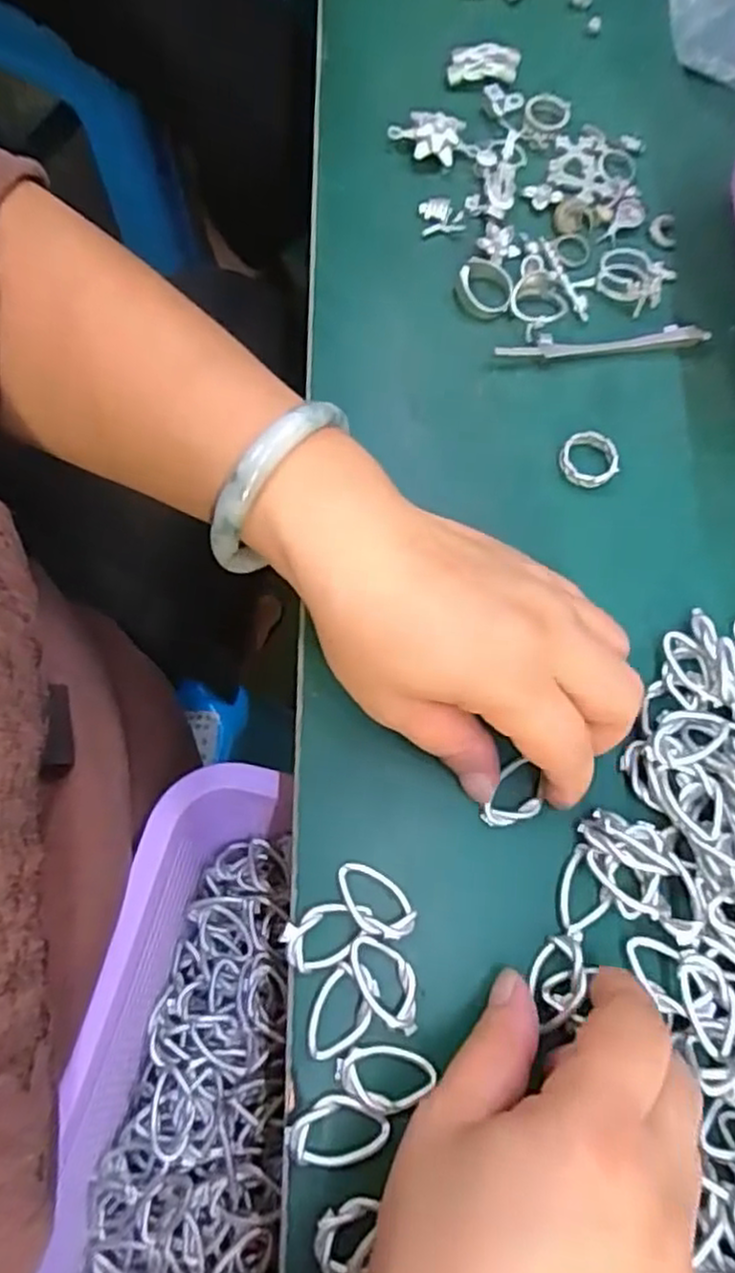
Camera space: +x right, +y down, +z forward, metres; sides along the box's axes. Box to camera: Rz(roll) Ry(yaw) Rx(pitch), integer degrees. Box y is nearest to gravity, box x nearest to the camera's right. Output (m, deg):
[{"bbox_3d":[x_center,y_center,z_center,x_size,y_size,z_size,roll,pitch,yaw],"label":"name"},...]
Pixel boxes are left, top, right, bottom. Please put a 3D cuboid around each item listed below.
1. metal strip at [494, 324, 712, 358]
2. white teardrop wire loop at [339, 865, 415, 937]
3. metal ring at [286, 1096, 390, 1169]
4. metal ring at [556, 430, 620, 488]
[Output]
[{"bbox_3d":[0.108,-0.136,0.332,0.098,0.005,0.011,-6,74,-3],"label":"metal strip"},{"bbox_3d":[0.003,0.093,0.253,0.019,0.006,0.031,-38,78,-11],"label":"white teardrop wire loop"},{"bbox_3d":[-0.010,0.160,0.232,0.033,0.004,0.019,-3,74,-2],"label":"metal ring"},{"bbox_3d":[0.096,-0.077,0.311,0.025,0.009,0.023,0,74,-1],"label":"metal ring"}]

